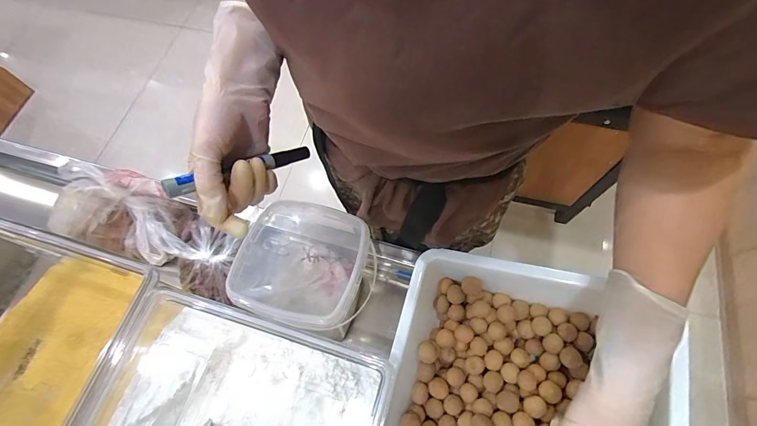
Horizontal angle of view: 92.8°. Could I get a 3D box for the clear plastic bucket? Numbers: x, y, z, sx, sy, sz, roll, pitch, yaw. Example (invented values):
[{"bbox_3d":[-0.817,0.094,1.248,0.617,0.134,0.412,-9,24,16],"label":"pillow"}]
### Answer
[{"bbox_3d":[-0.092,0.069,0.454,0.147,0.091,0.139,11,68,7],"label":"clear plastic bucket"}]

